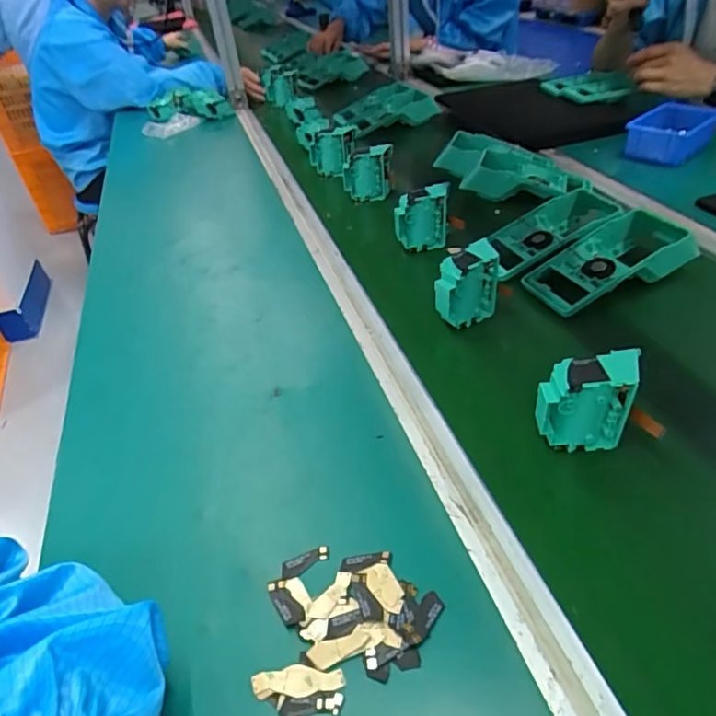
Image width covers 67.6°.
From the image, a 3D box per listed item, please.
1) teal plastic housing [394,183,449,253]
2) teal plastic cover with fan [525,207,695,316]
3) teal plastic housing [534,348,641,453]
[{"bbox_3d":[0.082,-0.183,0.703,0.071,0.074,0.045,-2,40,6],"label":"teal plastic housing"},{"bbox_3d":[0.285,-0.110,0.613,0.186,0.046,0.091,-20,41,-15],"label":"teal plastic cover with fan"},{"bbox_3d":[0.180,0.036,0.427,0.074,0.077,0.040,0,40,8],"label":"teal plastic housing"}]

